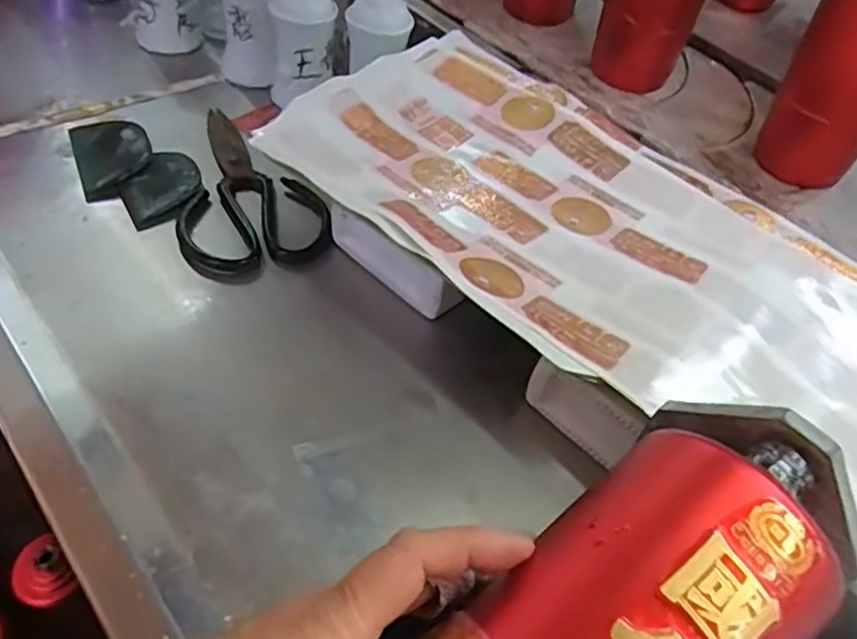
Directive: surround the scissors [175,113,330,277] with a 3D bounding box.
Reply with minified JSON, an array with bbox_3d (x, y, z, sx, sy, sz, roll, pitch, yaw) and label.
[{"bbox_3d":[-0.156,-0.108,0.513,0.102,0.014,0.199,-22,56,-23],"label":"scissors"}]

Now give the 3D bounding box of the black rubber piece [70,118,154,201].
[{"bbox_3d":[-0.237,-0.125,0.502,0.052,0.008,0.085,-18,55,-20],"label":"black rubber piece"}]

